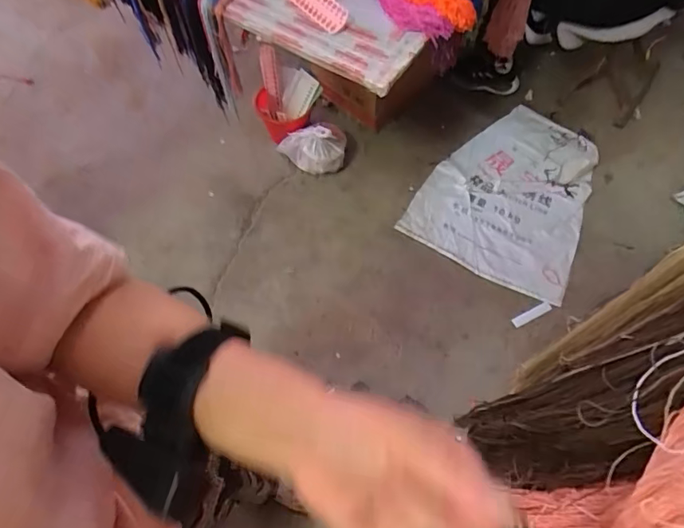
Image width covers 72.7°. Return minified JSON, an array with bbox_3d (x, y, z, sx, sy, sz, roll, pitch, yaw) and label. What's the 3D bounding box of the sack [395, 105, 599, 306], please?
[{"bbox_3d":[0.556,-0.252,1.507,0.508,0.040,0.664,29,78,13],"label":"sack"}]

